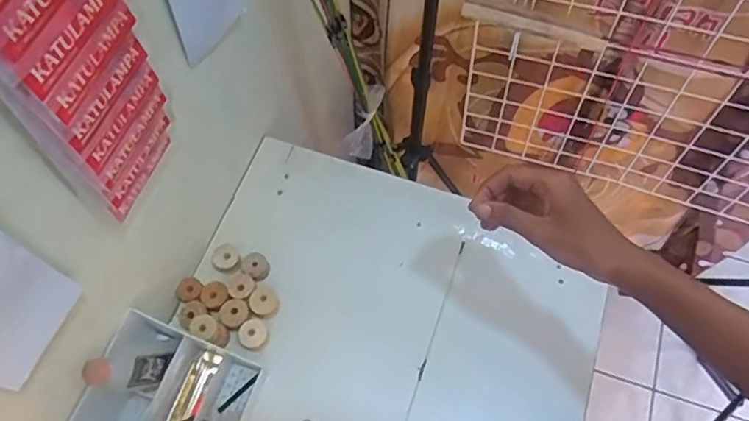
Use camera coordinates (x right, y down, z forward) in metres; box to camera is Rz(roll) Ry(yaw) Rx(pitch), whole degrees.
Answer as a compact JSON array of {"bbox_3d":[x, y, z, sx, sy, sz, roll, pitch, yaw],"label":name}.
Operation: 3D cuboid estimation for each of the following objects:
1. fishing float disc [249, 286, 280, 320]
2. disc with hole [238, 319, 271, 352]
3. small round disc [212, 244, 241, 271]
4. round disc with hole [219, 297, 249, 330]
[{"bbox_3d":[-0.132,0.110,0.699,0.038,0.010,0.035,0,64,0],"label":"fishing float disc"},{"bbox_3d":[-0.141,0.148,0.683,0.036,0.011,0.034,0,64,0],"label":"disc with hole"},{"bbox_3d":[-0.186,0.057,0.723,0.032,0.014,0.033,0,64,0],"label":"small round disc"},{"bbox_3d":[-0.168,0.123,0.693,0.033,0.008,0.034,0,64,0],"label":"round disc with hole"}]

